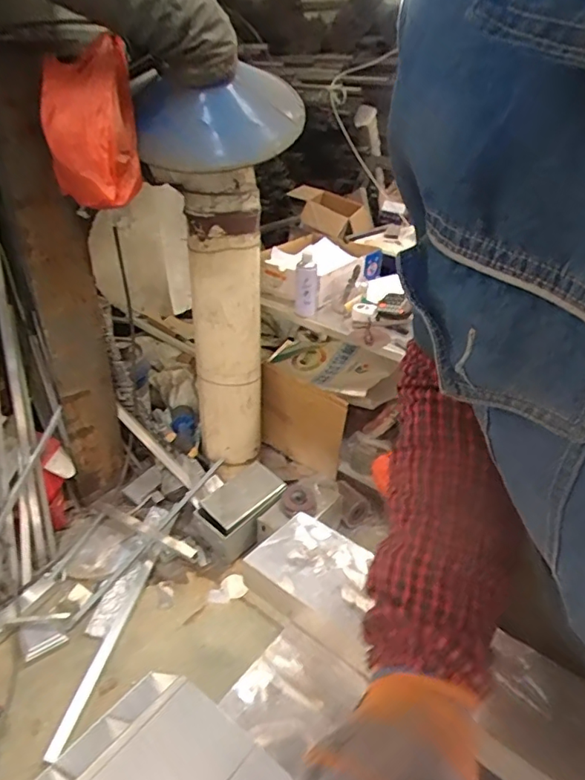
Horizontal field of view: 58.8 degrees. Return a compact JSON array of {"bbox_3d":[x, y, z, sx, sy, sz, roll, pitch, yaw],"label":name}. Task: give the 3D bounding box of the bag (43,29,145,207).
[{"bbox_3d":[-0.453,-0.584,1.170,0.192,0.319,0.223,-8,32,-16],"label":"bag"}]

